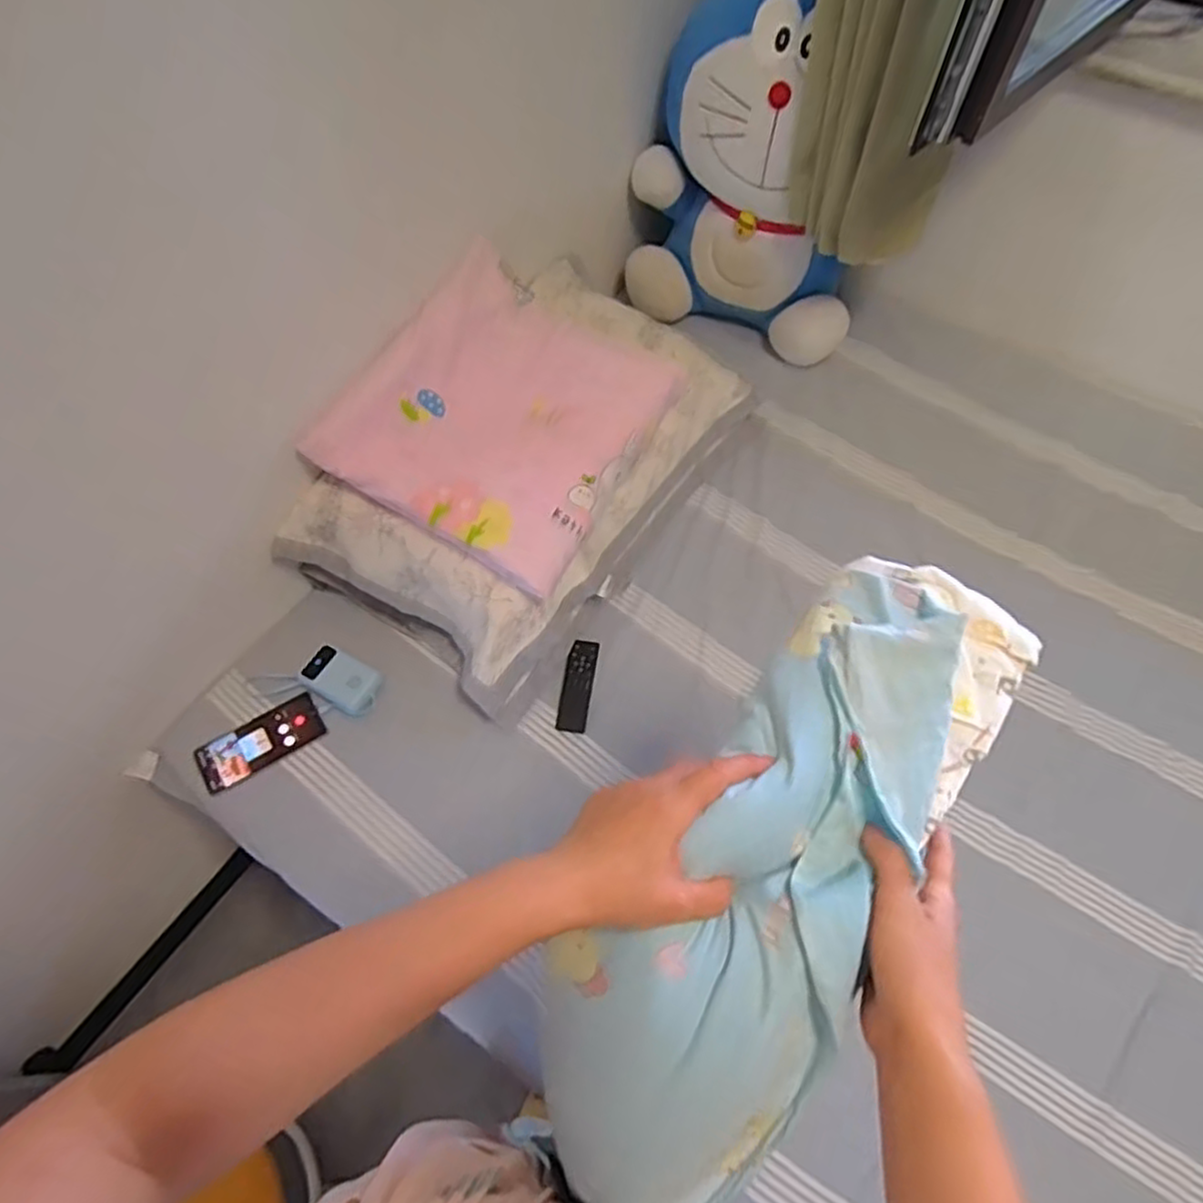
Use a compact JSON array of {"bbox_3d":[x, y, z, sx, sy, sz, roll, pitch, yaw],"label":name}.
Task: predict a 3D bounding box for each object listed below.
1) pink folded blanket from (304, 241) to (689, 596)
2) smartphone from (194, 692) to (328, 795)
[{"bbox_3d":[-0.129,-0.268,1.002,0.367,0.079,0.419,31,70,2],"label":"pink folded blanket"},{"bbox_3d":[-0.473,0.194,1.003,0.163,0.015,0.072,-29,76,-24],"label":"smartphone"}]

